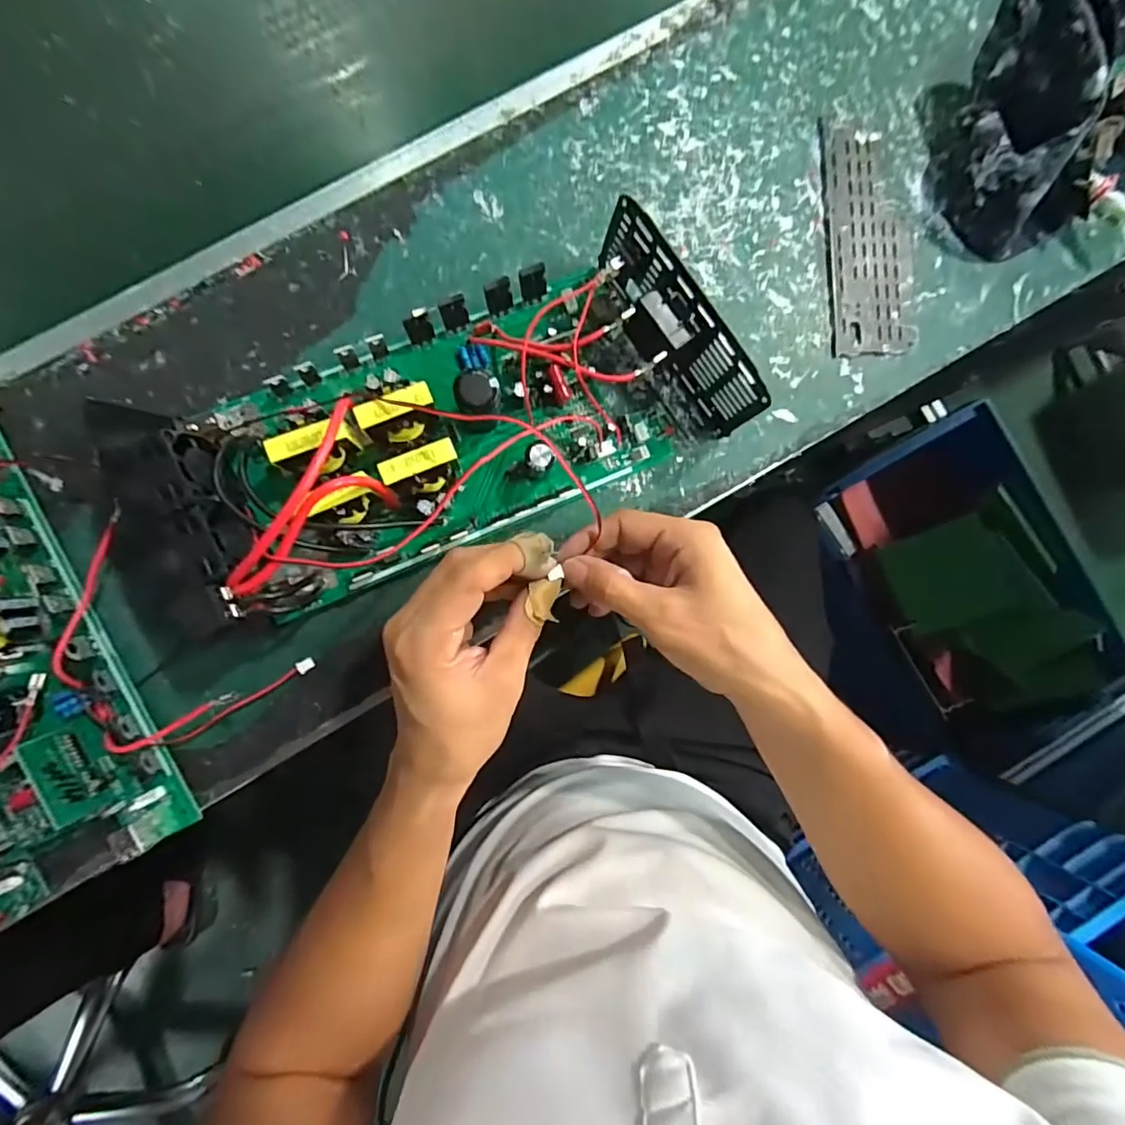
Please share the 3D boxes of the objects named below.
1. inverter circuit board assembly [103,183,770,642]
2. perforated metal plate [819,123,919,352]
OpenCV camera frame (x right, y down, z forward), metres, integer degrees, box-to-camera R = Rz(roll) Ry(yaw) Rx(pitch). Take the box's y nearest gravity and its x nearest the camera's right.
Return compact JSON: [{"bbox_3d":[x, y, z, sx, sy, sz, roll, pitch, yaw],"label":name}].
[{"bbox_3d":[-0.068,-0.080,0.291,0.326,0.076,0.128,-23,89,-9],"label":"inverter circuit board assembly"},{"bbox_3d":[0.200,-0.210,0.348,0.057,0.007,0.147,-4,88,-4],"label":"perforated metal plate"}]

